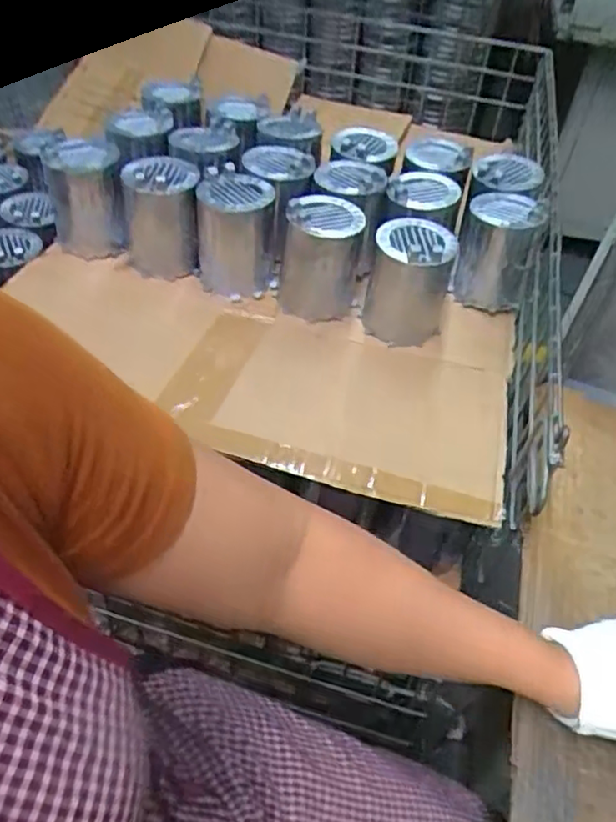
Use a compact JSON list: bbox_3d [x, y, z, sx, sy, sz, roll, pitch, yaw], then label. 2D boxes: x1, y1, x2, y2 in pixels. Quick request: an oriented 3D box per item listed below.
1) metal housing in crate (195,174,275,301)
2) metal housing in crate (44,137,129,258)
[{"bbox_3d":[-0.086,-0.204,0.774,0.093,0.119,0.093,1,48,-4],"label":"metal housing in crate"},{"bbox_3d":[-0.264,-0.247,0.778,0.086,0.113,0.083,-11,50,-14],"label":"metal housing in crate"}]

